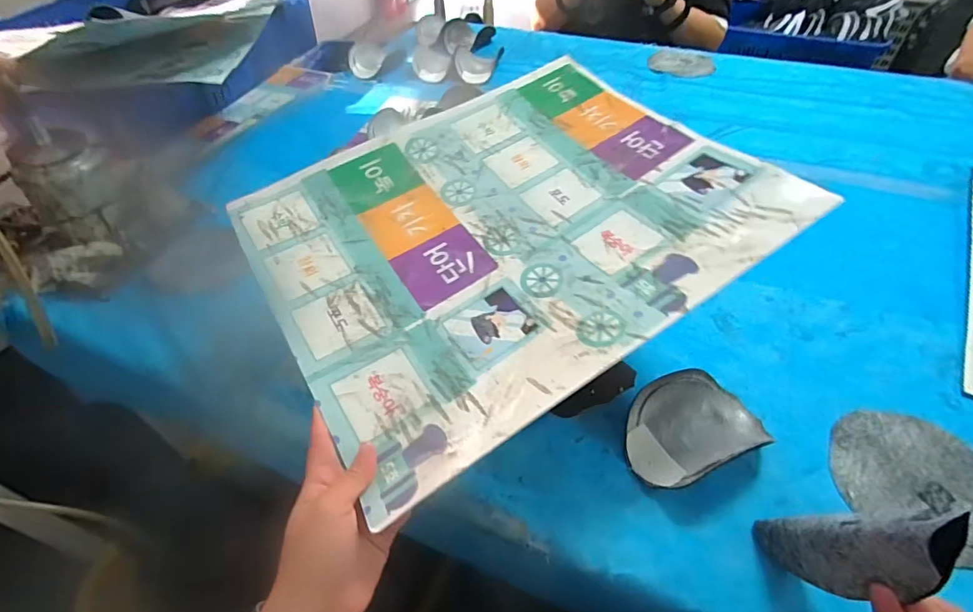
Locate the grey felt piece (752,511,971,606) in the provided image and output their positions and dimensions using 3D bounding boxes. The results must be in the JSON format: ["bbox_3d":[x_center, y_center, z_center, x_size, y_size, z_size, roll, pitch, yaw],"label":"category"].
[{"bbox_3d":[0.271,0.179,0.359,0.048,0.147,0.039,40,57,3],"label":"grey felt piece"}]

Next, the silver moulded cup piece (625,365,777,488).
[{"bbox_3d":[0.202,0.118,0.484,0.141,0.038,0.096,-19,50,-15],"label":"silver moulded cup piece"}]

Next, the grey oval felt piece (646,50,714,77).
[{"bbox_3d":[0.453,-0.563,1.129,0.147,0.005,0.108,22,58,24],"label":"grey oval felt piece"}]

